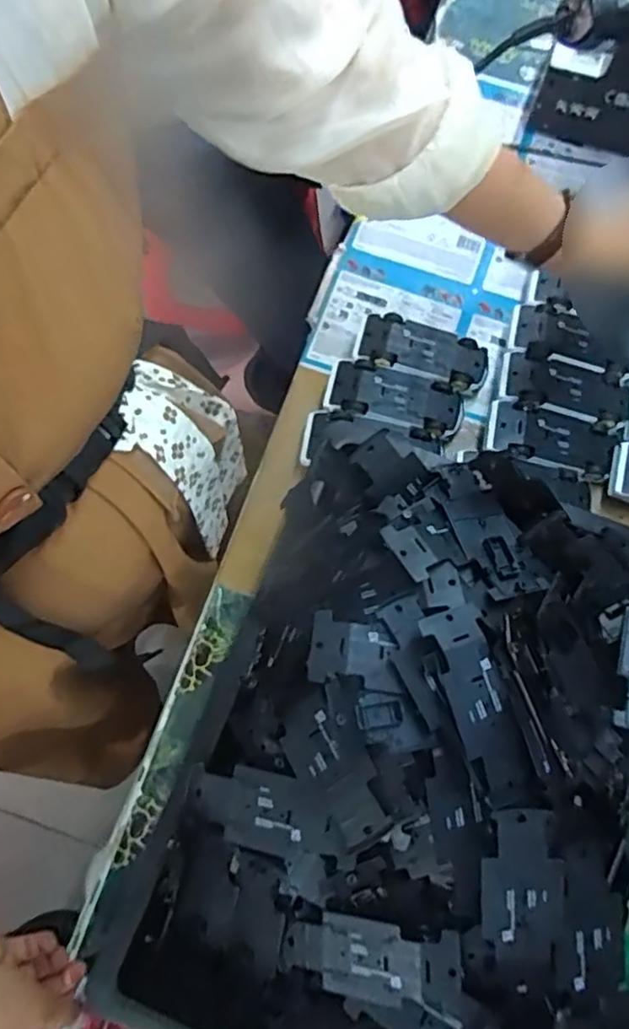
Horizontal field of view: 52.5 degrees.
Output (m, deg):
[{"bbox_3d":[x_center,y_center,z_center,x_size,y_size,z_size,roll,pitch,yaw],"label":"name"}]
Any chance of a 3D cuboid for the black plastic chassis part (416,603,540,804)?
[{"bbox_3d":[0.106,0.121,0.408,0.040,0.015,0.123,-16,75,-7],"label":"black plastic chassis part"}]

